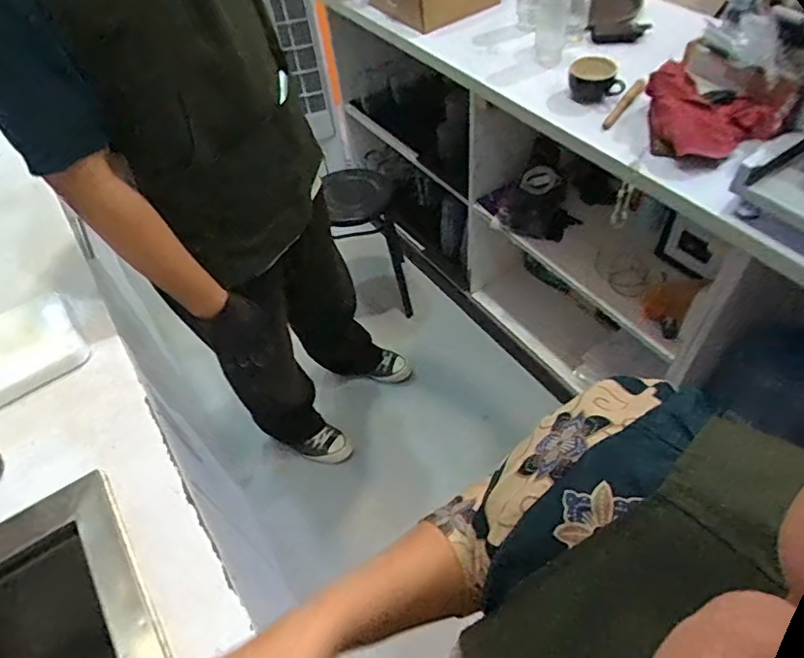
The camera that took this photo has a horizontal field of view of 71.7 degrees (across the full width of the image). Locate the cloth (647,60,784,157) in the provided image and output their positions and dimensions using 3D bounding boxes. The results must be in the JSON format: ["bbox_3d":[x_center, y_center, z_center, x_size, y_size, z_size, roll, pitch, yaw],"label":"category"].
[{"bbox_3d":[0.549,-0.383,0.992,0.229,0.099,0.170,18,56,19],"label":"cloth"}]

